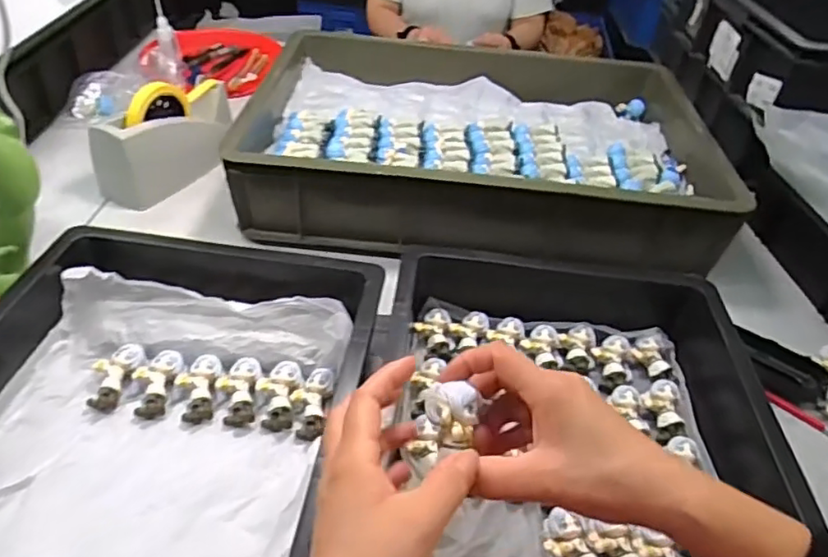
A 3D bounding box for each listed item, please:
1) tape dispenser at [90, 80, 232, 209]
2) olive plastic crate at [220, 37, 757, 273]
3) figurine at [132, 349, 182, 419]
[{"bbox_3d":[-0.311,-0.184,0.768,0.071,0.110,0.198,27,45,23],"label":"tape dispenser"},{"bbox_3d":[0.085,-0.187,0.802,0.567,0.107,0.380,6,41,1],"label":"olive plastic crate"},{"bbox_3d":[-0.230,0.092,0.520,0.038,0.015,0.063,9,41,4],"label":"figurine"}]

